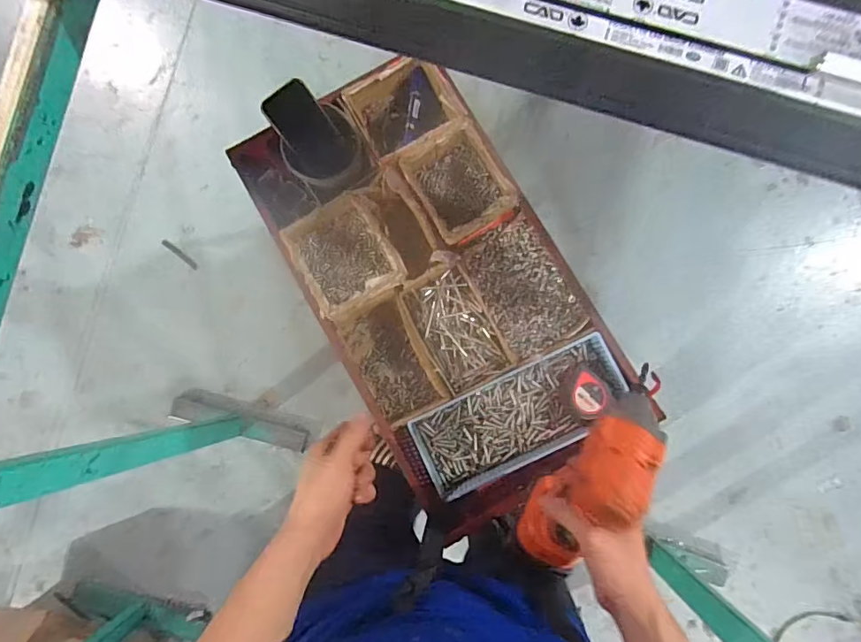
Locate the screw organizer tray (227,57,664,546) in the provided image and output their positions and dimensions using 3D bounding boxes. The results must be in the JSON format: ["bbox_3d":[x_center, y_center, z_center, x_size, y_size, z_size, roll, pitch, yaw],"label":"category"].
[{"bbox_3d":[0.008,-0.060,0.711,0.350,0.089,0.663,-30,84,0],"label":"screw organizer tray"}]

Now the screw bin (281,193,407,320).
[{"bbox_3d":[-0.127,-0.100,0.729,0.138,0.057,0.159,-28,84,0],"label":"screw bin"}]

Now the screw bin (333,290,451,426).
[{"bbox_3d":[-0.058,0.061,0.726,0.109,0.058,0.174,-27,84,0],"label":"screw bin"}]

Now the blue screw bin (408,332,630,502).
[{"bbox_3d":[0.128,0.135,0.695,0.300,0.054,0.125,-26,84,0],"label":"blue screw bin"}]

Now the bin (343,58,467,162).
[{"bbox_3d":[-0.043,-0.325,0.750,0.144,0.062,0.135,-30,84,0],"label":"bin"}]

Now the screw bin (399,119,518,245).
[{"bbox_3d":[0.041,-0.205,0.739,0.127,0.062,0.162,-30,84,0],"label":"screw bin"}]

